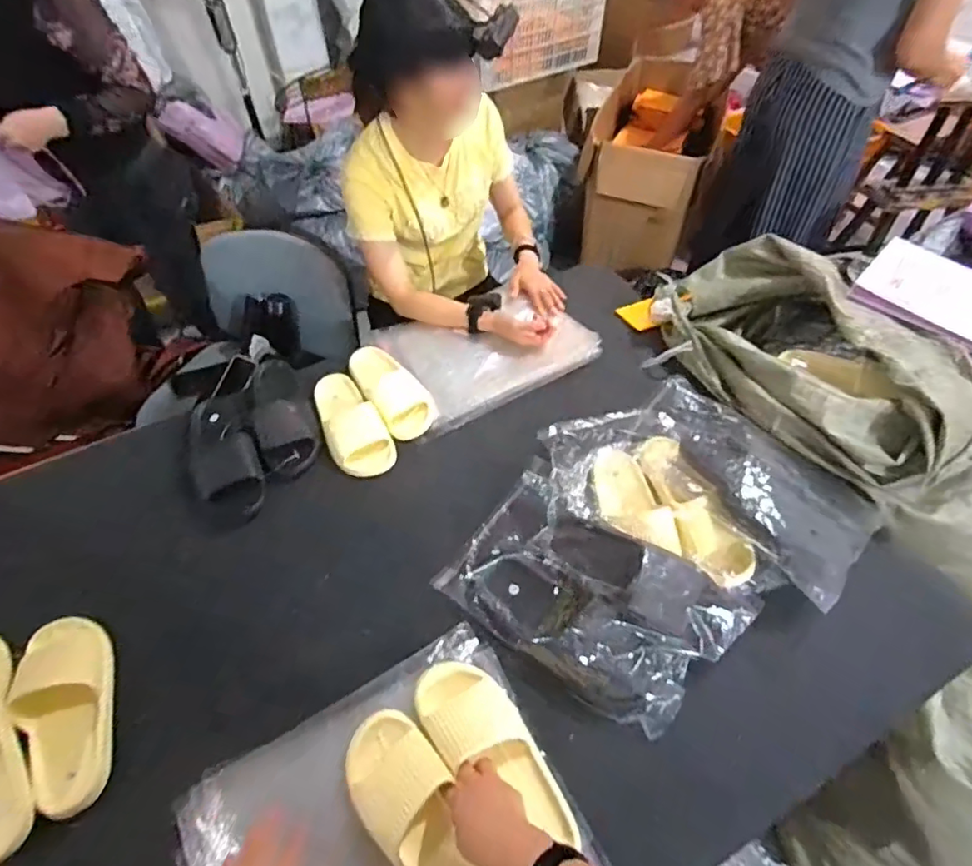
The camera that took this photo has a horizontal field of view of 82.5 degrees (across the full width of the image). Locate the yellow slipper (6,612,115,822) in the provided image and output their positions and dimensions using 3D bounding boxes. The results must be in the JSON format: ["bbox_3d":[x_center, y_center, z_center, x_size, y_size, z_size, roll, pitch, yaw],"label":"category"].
[{"bbox_3d":[-0.537,0.346,0.716,0.094,0.060,0.247,-24,56,-16],"label":"yellow slipper"}]

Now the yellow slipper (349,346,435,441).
[{"bbox_3d":[-0.183,-0.089,1.042,0.101,0.053,0.232,-31,59,-20],"label":"yellow slipper"}]

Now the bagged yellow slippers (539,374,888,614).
[{"bbox_3d":[0.330,0.067,0.872,0.489,0.108,0.291,28,58,20],"label":"bagged yellow slippers"}]

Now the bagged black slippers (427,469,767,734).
[{"bbox_3d":[0.143,0.219,0.776,0.390,0.075,0.231,31,60,22],"label":"bagged black slippers"}]

